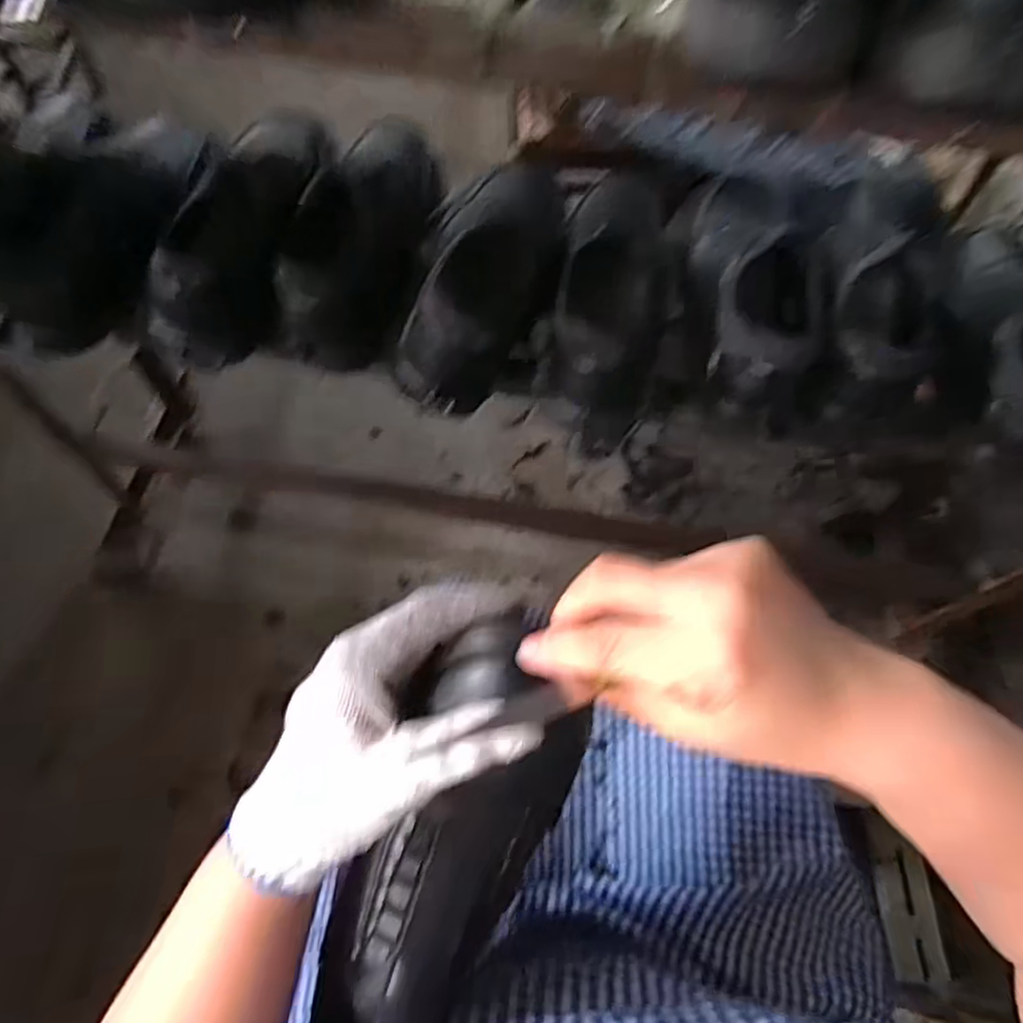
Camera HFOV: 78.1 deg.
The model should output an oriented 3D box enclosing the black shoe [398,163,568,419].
[{"bbox_3d":[-0.015,-0.209,0.543,0.112,0.097,0.291,14,63,3],"label":"black shoe"}]

